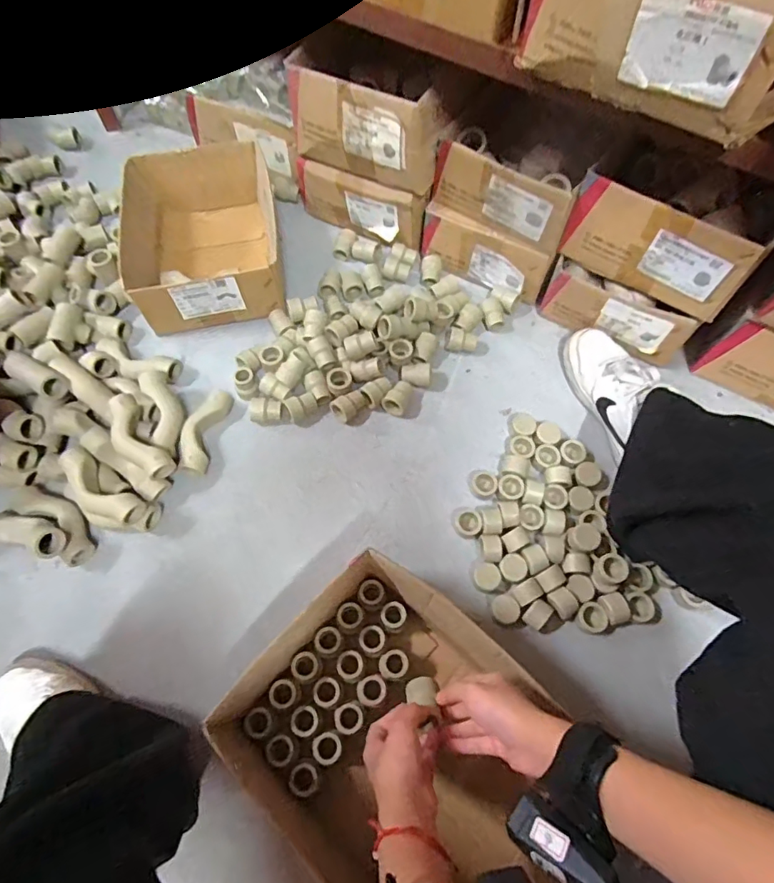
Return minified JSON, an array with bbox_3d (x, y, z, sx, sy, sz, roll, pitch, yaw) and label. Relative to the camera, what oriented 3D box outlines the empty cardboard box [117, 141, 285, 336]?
[{"bbox_3d":[-0.280,-0.312,0.796,0.215,0.109,0.281,-9,65,-5],"label":"empty cardboard box"}]

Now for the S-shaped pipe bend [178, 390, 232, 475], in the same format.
[{"bbox_3d":[-0.249,-0.015,0.689,0.044,0.039,0.121,11,65,5],"label":"S-shaped pipe bend"}]

